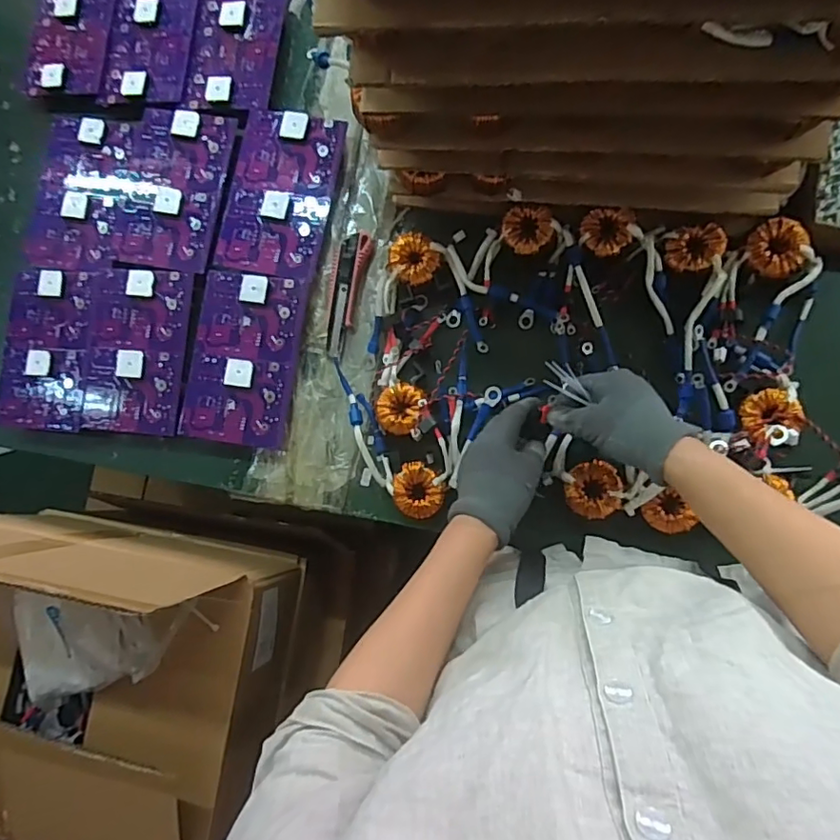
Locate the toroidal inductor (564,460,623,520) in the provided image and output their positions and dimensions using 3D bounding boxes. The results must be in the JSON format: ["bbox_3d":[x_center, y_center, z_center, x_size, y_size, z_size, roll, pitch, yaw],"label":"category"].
[{"bbox_3d":[0.180,0.073,0.571,0.055,0.026,0.057,-8,84,8],"label":"toroidal inductor"}]

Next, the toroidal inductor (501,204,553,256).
[{"bbox_3d":[0.119,-0.208,0.603,0.053,0.017,0.052,-1,85,9],"label":"toroidal inductor"}]

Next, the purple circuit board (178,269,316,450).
[{"bbox_3d":[-0.210,-0.074,0.638,0.130,0.011,0.198,8,86,9],"label":"purple circuit board"}]

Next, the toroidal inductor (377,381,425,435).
[{"bbox_3d":[-0.020,-0.012,0.611,0.051,0.034,0.055,-1,85,9],"label":"toroidal inductor"}]

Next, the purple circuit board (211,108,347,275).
[{"bbox_3d":[-0.169,-0.271,0.653,0.125,0.012,0.196,11,87,9],"label":"purple circuit board"}]

